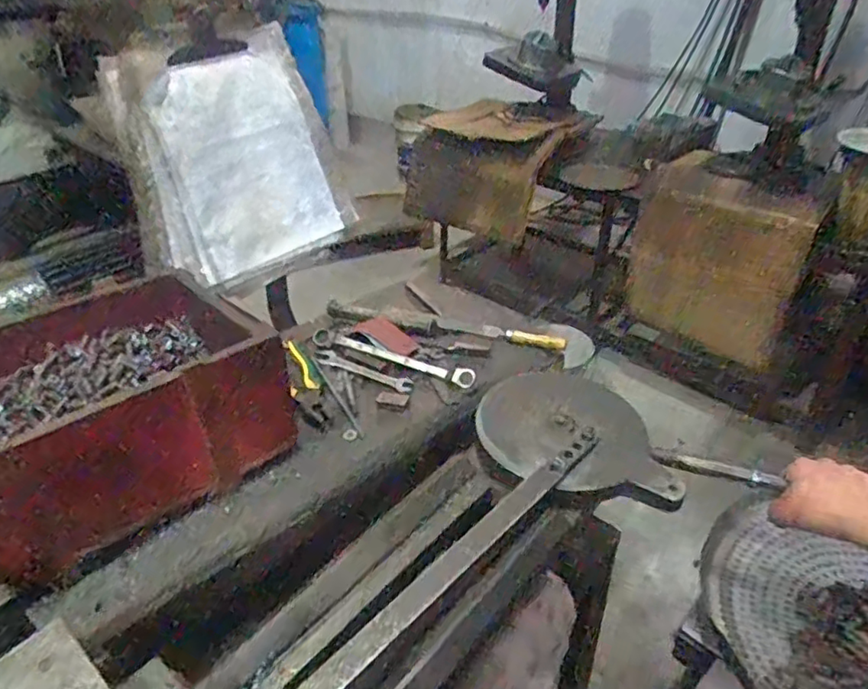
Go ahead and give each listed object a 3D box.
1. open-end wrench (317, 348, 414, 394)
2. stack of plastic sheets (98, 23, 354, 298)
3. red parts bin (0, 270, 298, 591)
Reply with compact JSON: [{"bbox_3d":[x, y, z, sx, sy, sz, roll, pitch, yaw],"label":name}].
[{"bbox_3d":[-0.101,0.035,0.857,0.161,0.007,0.029,17,39,25],"label":"open-end wrench"},{"bbox_3d":[-0.277,-0.270,0.889,0.334,0.319,0.071,-35,21,-33],"label":"stack of plastic sheets"},{"bbox_3d":[-0.381,0.066,0.688,0.412,0.151,0.290,-30,44,-35],"label":"red parts bin"}]

